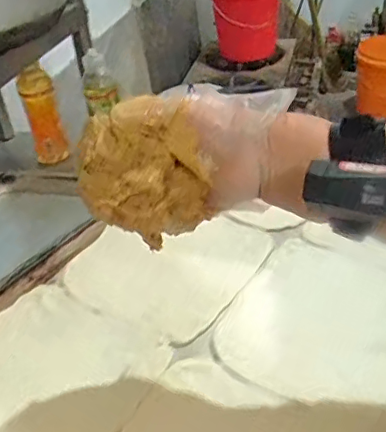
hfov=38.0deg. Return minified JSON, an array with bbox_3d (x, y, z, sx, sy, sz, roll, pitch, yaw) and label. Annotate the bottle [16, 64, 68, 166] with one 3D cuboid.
[{"bbox_3d":[-0.302,-0.197,1.131,0.069,0.202,0.056,-14,36,-10],"label":"bottle"}]

